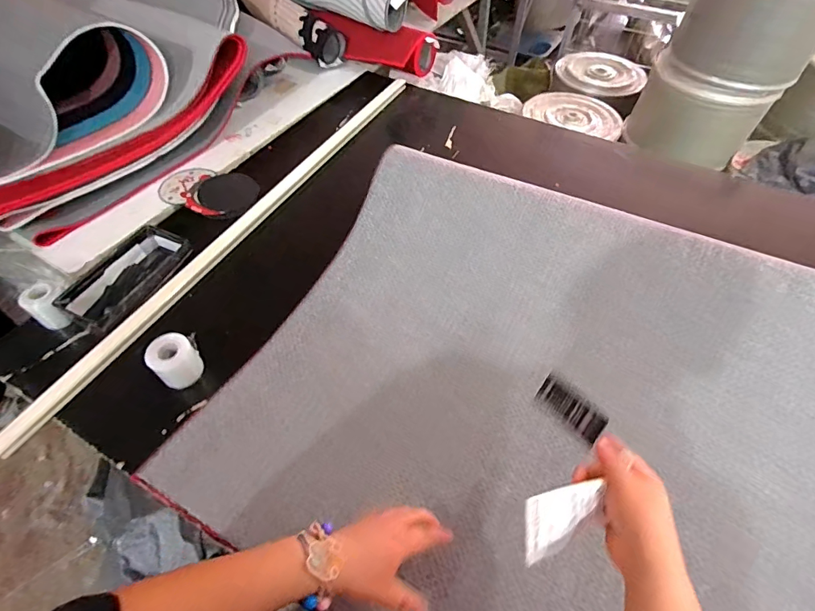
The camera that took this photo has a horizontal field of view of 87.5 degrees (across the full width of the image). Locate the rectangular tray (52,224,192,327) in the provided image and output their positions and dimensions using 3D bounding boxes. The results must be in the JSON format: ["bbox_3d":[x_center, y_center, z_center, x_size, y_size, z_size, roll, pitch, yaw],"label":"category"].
[{"bbox_3d":[-0.506,-0.054,0.787,0.119,0.042,0.233,21,56,15],"label":"rectangular tray"}]

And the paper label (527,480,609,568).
[{"bbox_3d":[0.142,0.199,0.391,0.074,0.065,0.008,-13,11,-3],"label":"paper label"}]

